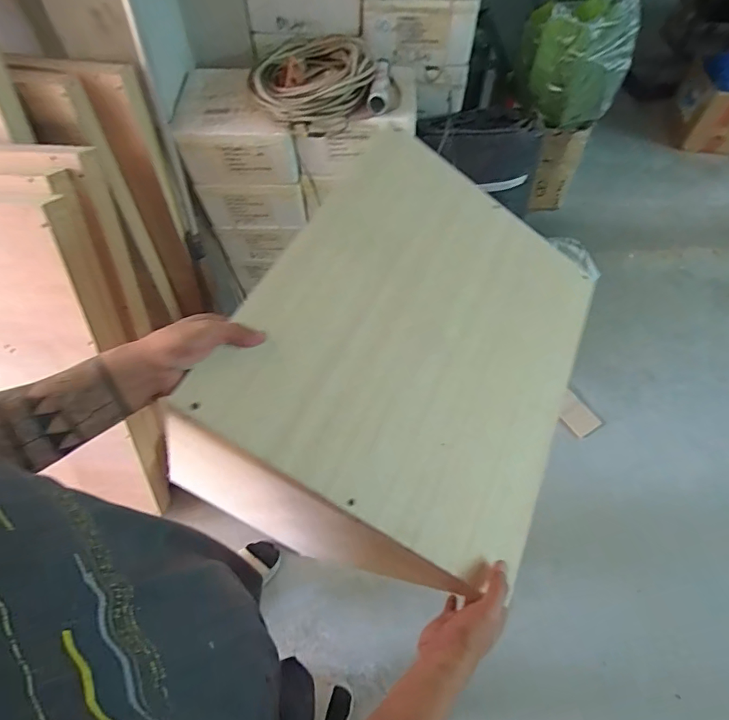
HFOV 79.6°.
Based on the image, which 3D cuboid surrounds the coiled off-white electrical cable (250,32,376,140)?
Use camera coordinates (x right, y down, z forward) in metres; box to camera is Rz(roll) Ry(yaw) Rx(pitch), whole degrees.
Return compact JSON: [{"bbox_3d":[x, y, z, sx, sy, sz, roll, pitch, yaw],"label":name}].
[{"bbox_3d":[-0.139,-0.748,1.164,0.319,0.081,0.318,-16,59,-10],"label":"coiled off-white electrical cable"}]

